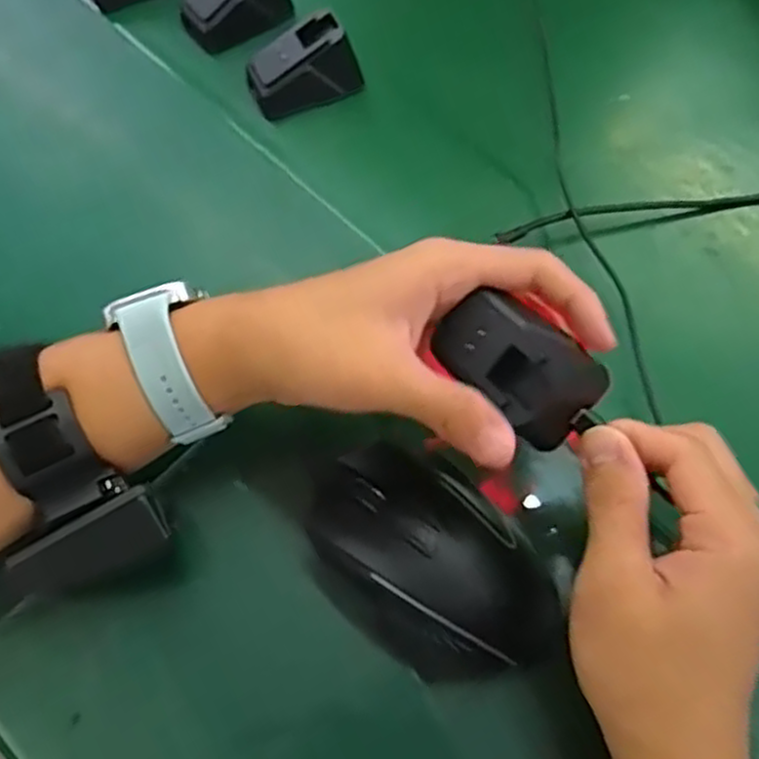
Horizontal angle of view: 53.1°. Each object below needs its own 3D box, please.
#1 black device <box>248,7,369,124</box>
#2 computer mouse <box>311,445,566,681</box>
[{"bbox_3d":[-0.046,-0.192,0.465,0.066,0.039,0.032,-23,68,-11],"label":"black device"},{"bbox_3d":[0.020,0.086,0.343,0.121,0.051,0.073,34,69,13],"label":"computer mouse"}]

